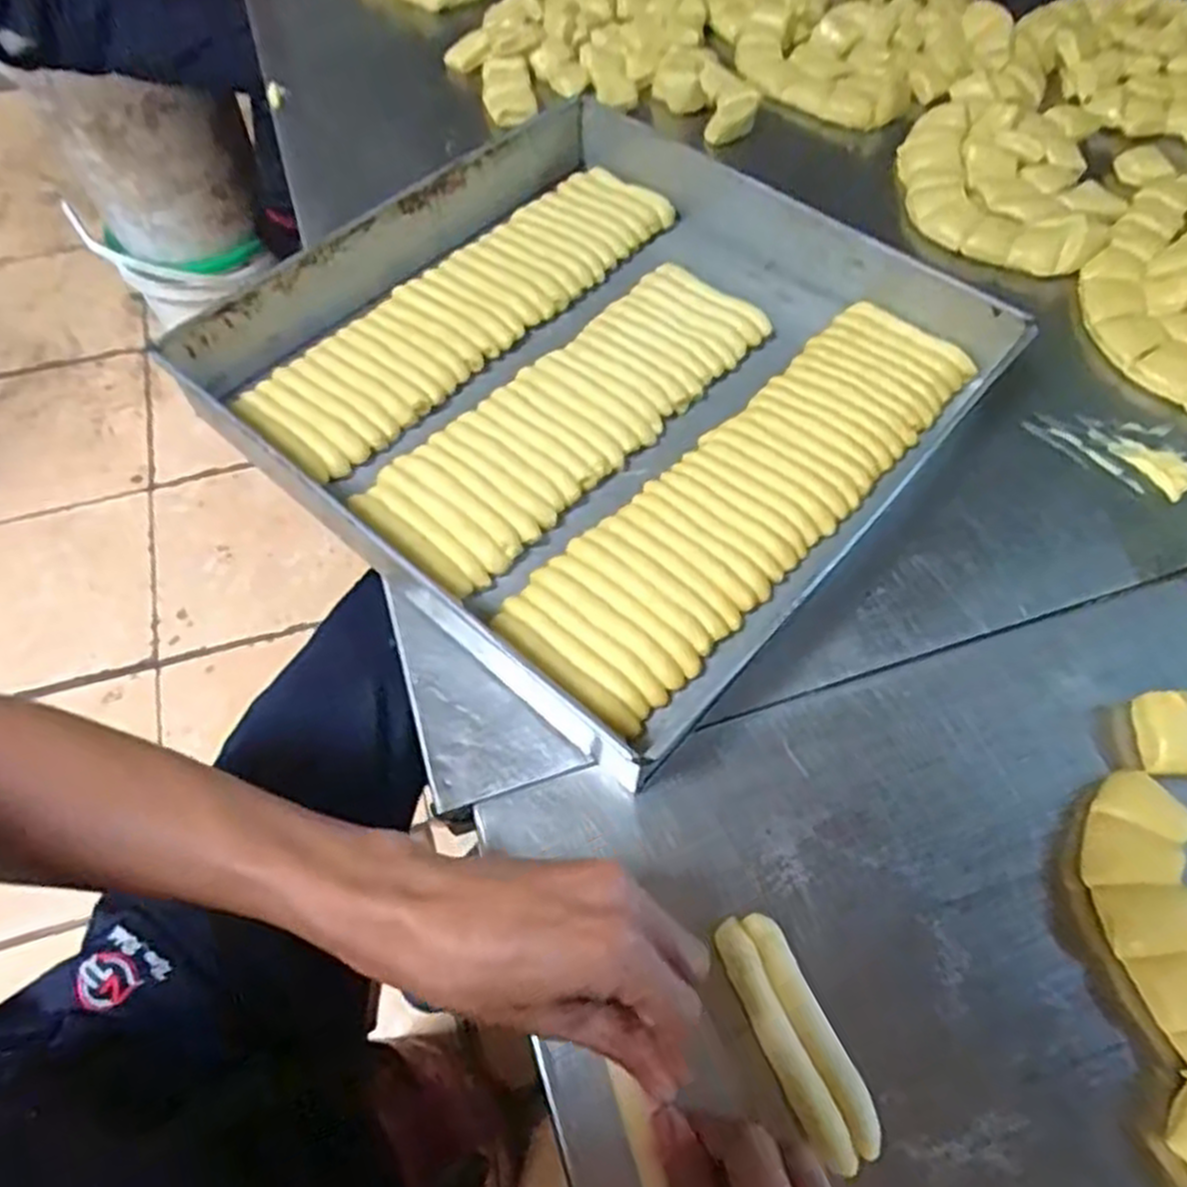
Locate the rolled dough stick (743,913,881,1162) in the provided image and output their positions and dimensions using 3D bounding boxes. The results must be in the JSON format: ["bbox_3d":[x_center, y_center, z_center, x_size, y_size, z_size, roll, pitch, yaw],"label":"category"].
[{"bbox_3d":[0.097,0.195,0.352,0.016,0.021,0.101,-22,63,-13],"label":"rolled dough stick"}]

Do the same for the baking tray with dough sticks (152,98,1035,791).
[{"bbox_3d":[0.007,-0.152,0.533,0.420,0.048,0.431,39,67,19],"label":"baking tray with dough sticks"}]

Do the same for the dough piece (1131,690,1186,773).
[{"bbox_3d":[0.310,0.073,0.417,0.041,0.022,0.039,0,60,-1],"label":"dough piece"}]

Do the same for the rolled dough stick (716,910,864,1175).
[{"bbox_3d":[0.083,0.200,0.351,0.017,0.019,0.104,-22,63,-13],"label":"rolled dough stick"}]

